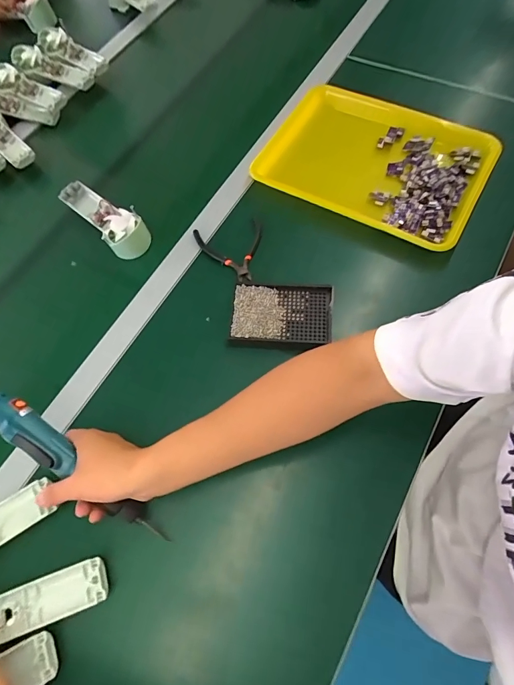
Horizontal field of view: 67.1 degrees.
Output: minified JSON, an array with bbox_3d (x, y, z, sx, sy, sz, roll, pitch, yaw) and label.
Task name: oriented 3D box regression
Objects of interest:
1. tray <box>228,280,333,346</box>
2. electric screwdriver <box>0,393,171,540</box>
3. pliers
[{"bbox_3d":[0.034,-0.042,0.528,0.132,0.015,0.093,3,66,5],"label":"tray"},{"bbox_3d":[-0.209,0.125,0.419,0.269,0.029,0.034,41,73,-4],"label":"electric screwdriver"},{"bbox_3d":[-0.036,-0.140,0.589,0.104,0.017,0.111,-1,65,3],"label":"pliers"}]

